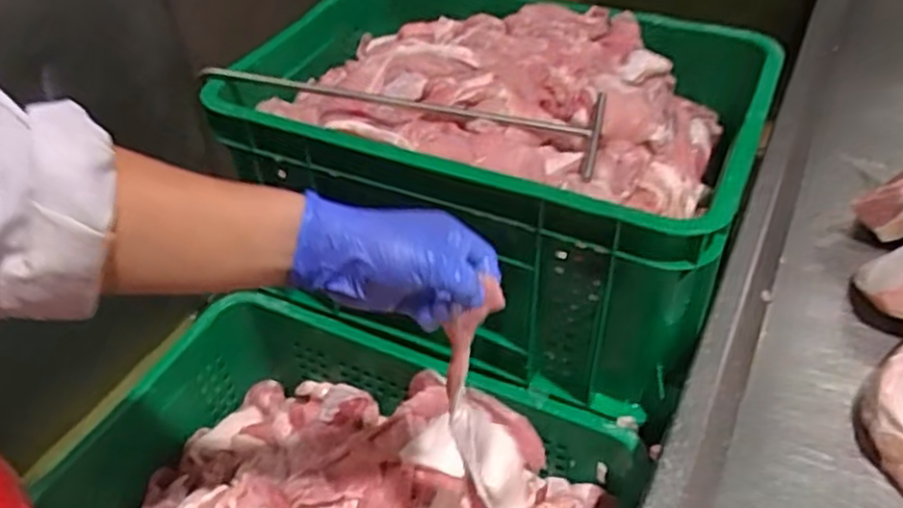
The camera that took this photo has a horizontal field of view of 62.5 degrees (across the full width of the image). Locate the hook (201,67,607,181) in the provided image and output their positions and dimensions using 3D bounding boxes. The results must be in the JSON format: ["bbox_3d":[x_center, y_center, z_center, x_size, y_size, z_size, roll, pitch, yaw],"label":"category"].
[{"bbox_3d":[-0.051,-0.157,0.732,0.395,0.029,0.099,10,43,12],"label":"hook"}]

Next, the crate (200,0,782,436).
[{"bbox_3d":[0.031,-0.098,0.831,0.548,0.254,0.339,17,46,19],"label":"crate"}]

